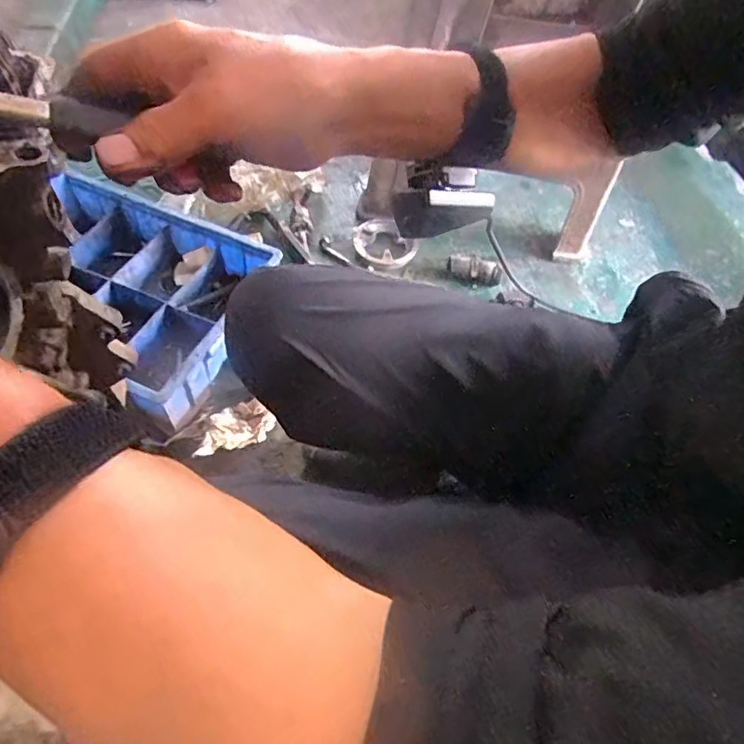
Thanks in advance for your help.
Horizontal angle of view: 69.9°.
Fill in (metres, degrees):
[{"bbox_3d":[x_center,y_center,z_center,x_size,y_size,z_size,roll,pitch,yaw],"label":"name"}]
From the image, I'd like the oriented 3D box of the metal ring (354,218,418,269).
[{"bbox_3d":[0.025,-0.239,0.982,0.115,0.033,0.115,2,54,-3],"label":"metal ring"}]

